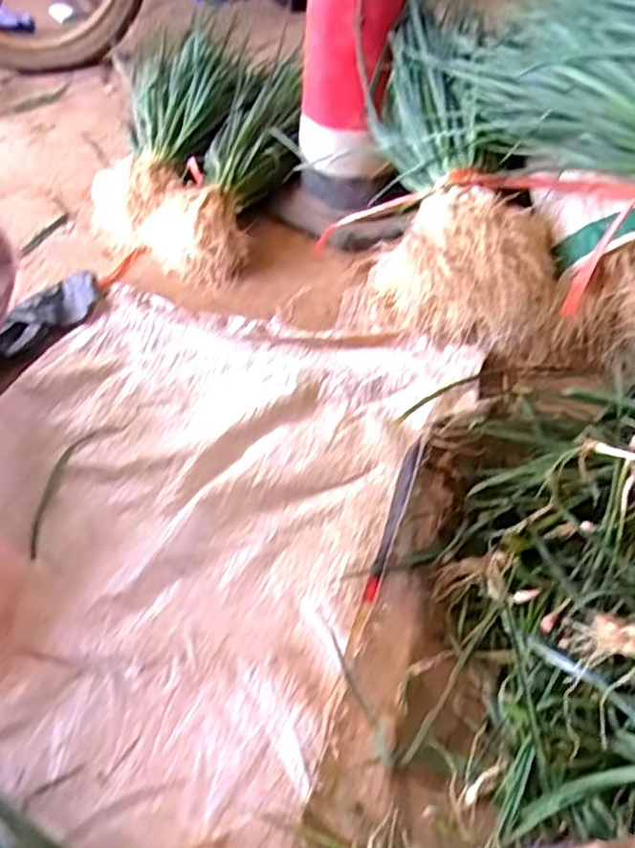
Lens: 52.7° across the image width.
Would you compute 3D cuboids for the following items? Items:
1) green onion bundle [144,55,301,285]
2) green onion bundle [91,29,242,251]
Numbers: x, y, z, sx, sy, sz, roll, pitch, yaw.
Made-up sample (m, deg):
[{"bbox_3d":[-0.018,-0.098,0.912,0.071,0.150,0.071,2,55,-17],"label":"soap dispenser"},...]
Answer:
[{"bbox_3d":[-0.124,-0.441,1.050,0.166,0.085,0.457,16,69,17],"label":"green onion bundle"},{"bbox_3d":[-0.279,-0.514,1.112,0.247,0.095,0.456,12,72,15],"label":"green onion bundle"}]

